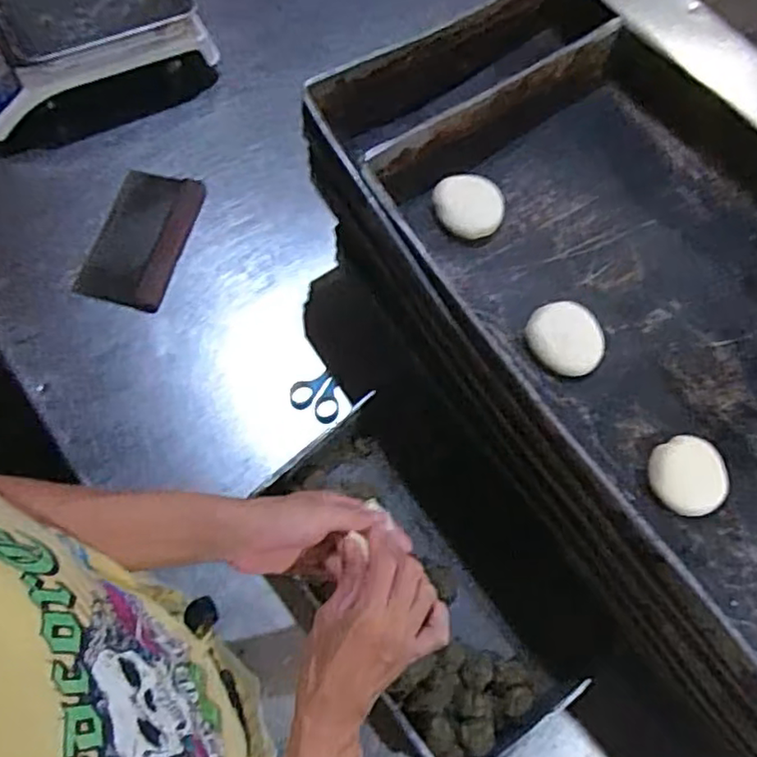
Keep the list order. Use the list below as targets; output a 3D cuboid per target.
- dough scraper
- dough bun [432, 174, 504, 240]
[{"bbox_3d":[-0.311,-0.187,0.850,0.113,0.014,0.198,15,67,0],"label":"dough scraper"},{"bbox_3d":[0.092,-0.173,0.642,0.067,0.019,0.064,1,68,-1],"label":"dough bun"}]

